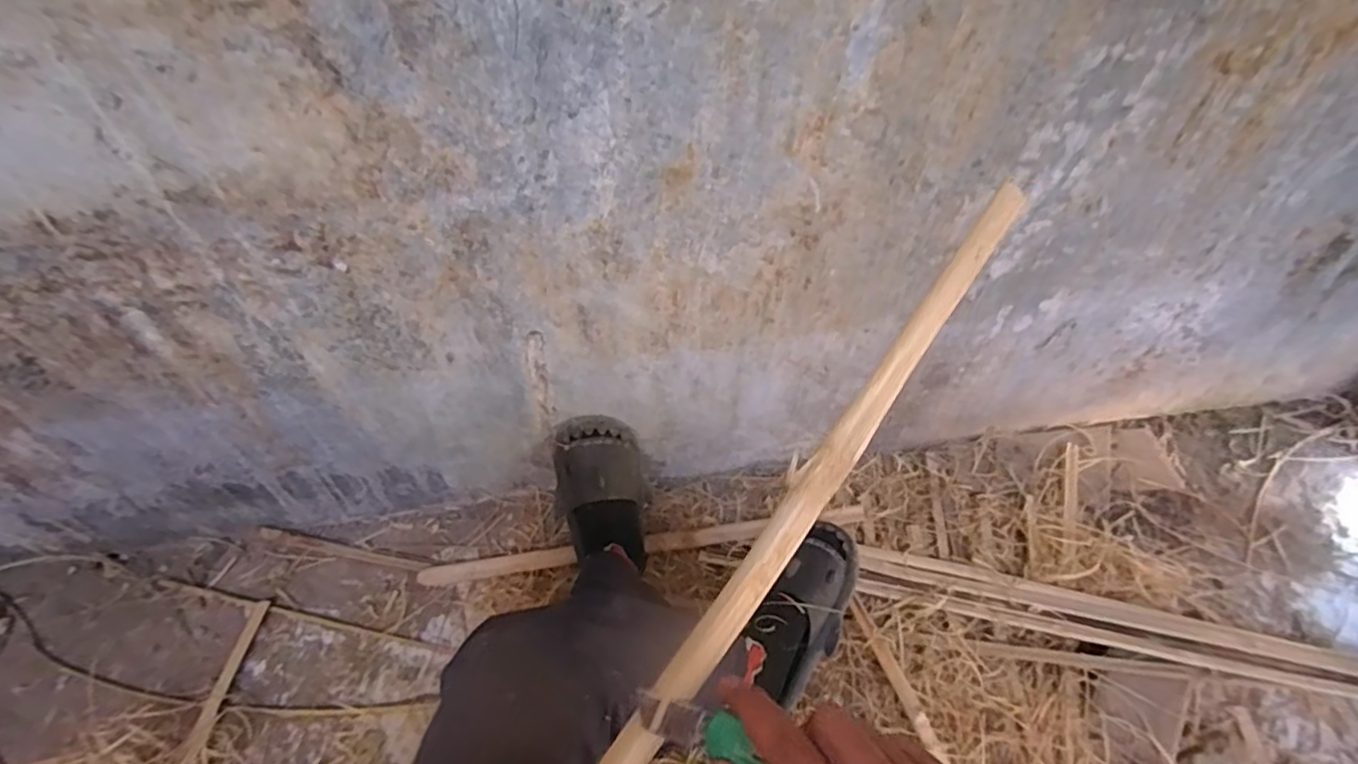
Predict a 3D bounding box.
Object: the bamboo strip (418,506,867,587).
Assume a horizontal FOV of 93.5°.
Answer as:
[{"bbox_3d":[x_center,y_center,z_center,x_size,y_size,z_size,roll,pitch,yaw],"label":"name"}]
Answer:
[{"bbox_3d":[-0.049,0.263,1.034,0.713,0.018,0.038,-7,51,-5],"label":"bamboo strip"}]

